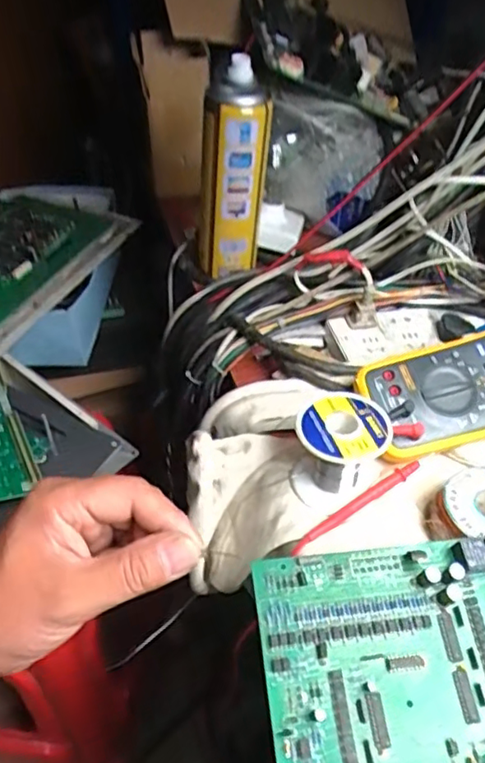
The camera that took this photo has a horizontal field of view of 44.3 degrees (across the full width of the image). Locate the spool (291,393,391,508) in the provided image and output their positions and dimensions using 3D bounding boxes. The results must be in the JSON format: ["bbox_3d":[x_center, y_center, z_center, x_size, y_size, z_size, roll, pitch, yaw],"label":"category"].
[{"bbox_3d":[0.070,0.047,0.436,0.062,0.055,0.062,2,45,-2],"label":"spool"}]

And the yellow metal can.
[{"bbox_3d":[-0.009,-0.215,0.610,0.068,0.198,0.078,2,45,-3],"label":"yellow metal can"}]

